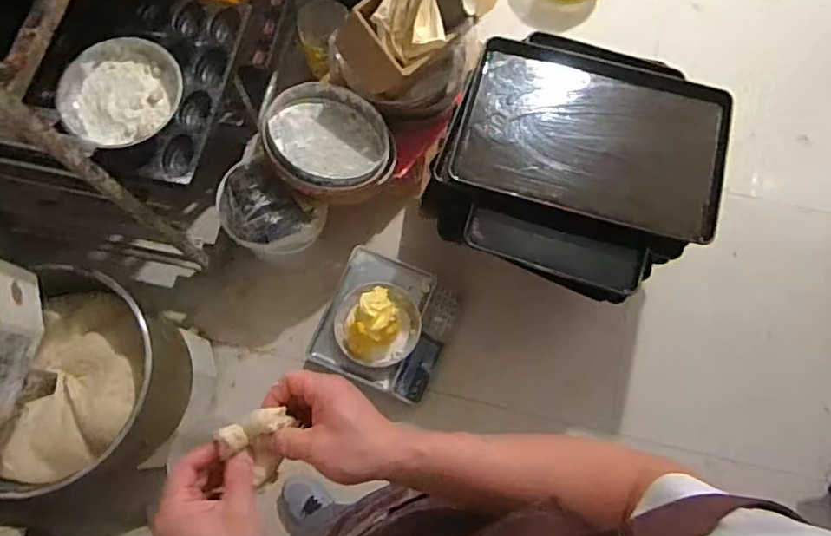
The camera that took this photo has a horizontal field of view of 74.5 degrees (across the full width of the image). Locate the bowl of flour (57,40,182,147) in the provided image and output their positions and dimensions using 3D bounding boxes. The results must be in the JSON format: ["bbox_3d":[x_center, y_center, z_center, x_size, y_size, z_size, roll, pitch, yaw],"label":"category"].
[{"bbox_3d":[-0.559,-0.331,1.020,0.214,0.049,0.209,0,74,0],"label":"bowl of flour"}]

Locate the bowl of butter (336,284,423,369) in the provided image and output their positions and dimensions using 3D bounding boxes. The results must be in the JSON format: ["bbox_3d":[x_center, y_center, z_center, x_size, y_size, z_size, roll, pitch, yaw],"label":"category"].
[{"bbox_3d":[-0.098,0.135,1.393,0.215,0.130,0.210,0,74,0],"label":"bowl of butter"}]

